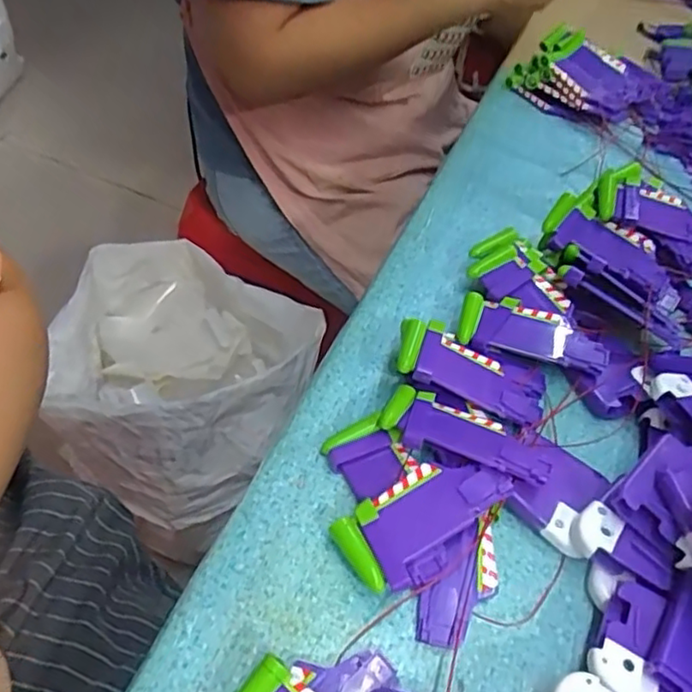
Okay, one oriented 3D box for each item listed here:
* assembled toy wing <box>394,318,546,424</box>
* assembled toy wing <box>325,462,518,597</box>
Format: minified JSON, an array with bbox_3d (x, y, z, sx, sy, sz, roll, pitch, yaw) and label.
[{"bbox_3d":[0.074,0.016,0.382,0.091,0.018,0.042,25,49,-2],"label":"assembled toy wing"},{"bbox_3d":[0.039,0.085,0.324,0.083,0.023,0.043,-26,57,-29],"label":"assembled toy wing"}]

